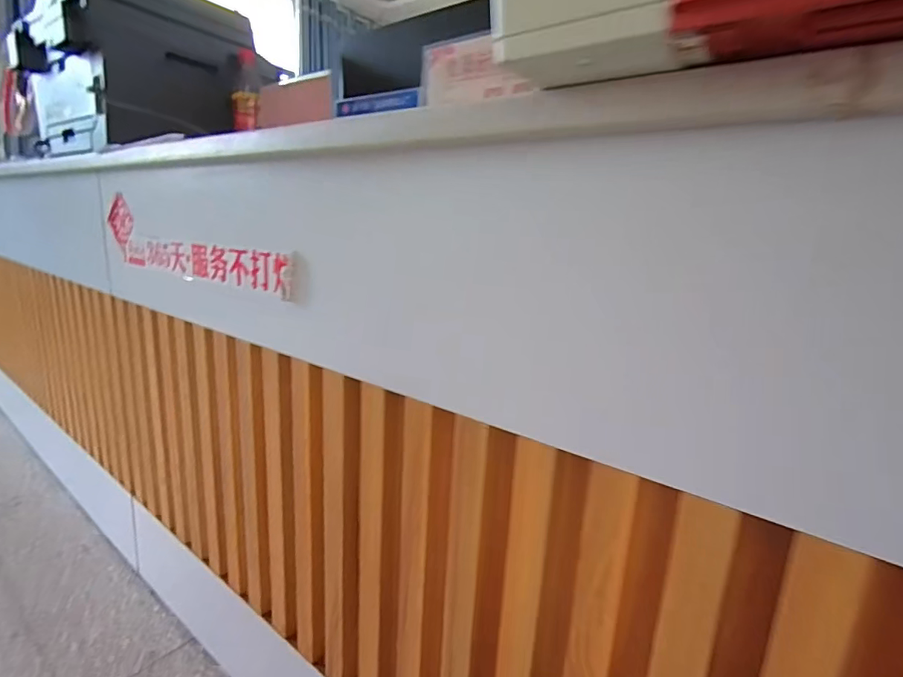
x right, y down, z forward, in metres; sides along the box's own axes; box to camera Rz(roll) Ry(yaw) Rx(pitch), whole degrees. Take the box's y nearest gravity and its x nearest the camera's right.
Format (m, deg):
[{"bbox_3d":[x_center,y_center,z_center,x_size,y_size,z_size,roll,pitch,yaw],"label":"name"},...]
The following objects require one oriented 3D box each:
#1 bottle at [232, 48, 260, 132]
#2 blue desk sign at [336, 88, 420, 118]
[{"bbox_3d":[-0.429,-0.518,0.988,0.050,0.154,0.061,-2,14,-22],"label":"bottle"},{"bbox_3d":[-0.125,-0.385,0.777,0.190,0.030,0.021,14,17,36],"label":"blue desk sign"}]

